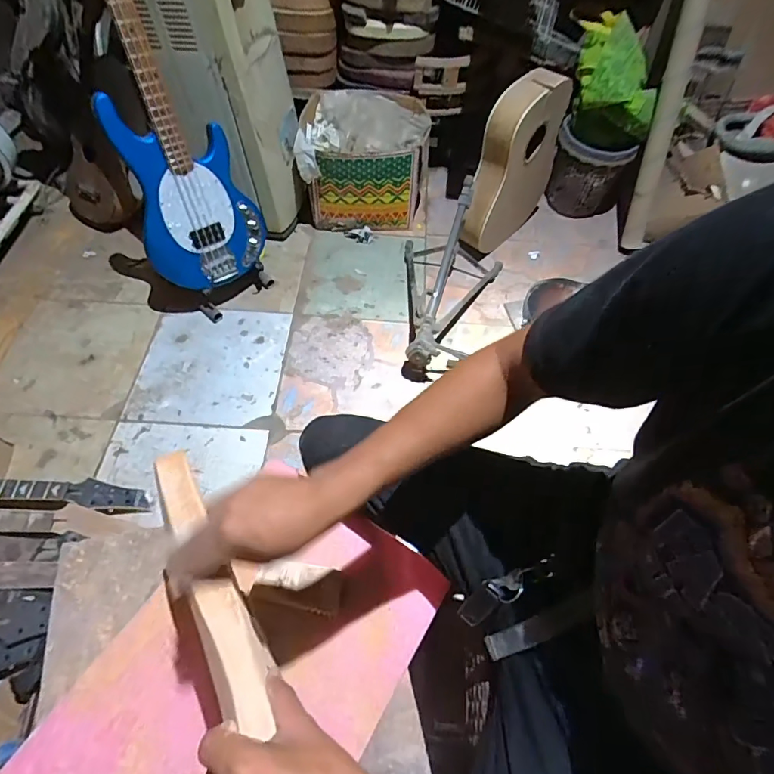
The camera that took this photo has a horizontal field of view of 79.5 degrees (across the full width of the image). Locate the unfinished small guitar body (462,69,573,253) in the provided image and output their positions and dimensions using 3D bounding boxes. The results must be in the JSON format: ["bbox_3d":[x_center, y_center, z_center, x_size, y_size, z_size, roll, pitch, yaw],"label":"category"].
[{"bbox_3d":[0.393,-0.668,1.456,0.100,0.526,0.378,38,63,18],"label":"unfinished small guitar body"}]

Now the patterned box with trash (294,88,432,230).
[{"bbox_3d":[-0.081,-0.762,1.595,0.405,0.308,0.332,2,58,-3],"label":"patterned box with trash"}]

